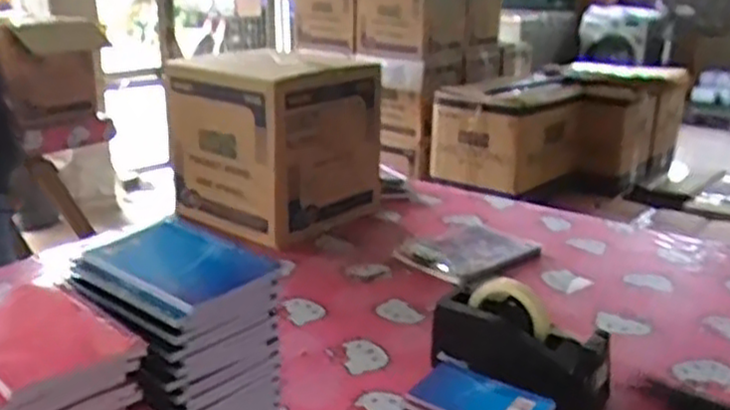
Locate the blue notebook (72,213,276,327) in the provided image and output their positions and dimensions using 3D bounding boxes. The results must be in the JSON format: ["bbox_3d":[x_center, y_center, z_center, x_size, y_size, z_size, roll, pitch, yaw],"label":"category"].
[{"bbox_3d":[-0.138,0.041,0.536,0.128,0.009,0.090,16,33,36],"label":"blue notebook"}]

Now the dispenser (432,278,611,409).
[{"bbox_3d":[0.181,0.159,0.861,0.201,0.126,0.068,11,22,28],"label":"dispenser"}]

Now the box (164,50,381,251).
[{"bbox_3d":[-0.166,-0.119,1.427,0.309,0.291,0.288,15,23,35],"label":"box"}]

